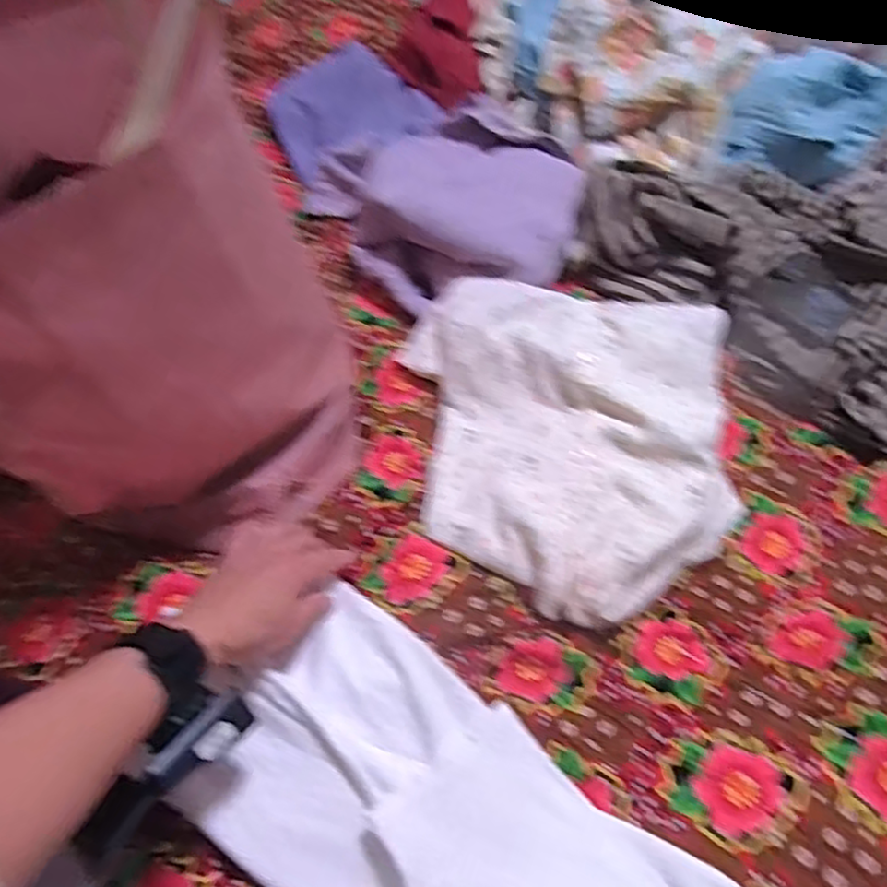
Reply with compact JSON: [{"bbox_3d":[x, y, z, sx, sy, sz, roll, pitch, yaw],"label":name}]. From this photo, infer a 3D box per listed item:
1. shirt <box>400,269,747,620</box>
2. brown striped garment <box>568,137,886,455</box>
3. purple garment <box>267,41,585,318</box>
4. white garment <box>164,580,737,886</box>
[{"bbox_3d":[0.116,-0.010,0.608,0.287,0.070,0.309,-2,54,3],"label":"shirt"},{"bbox_3d":[0.398,-0.198,0.690,0.450,0.095,0.323,33,63,24],"label":"brown striped garment"},{"bbox_3d":[-0.025,-0.331,0.801,0.253,0.100,0.436,-25,57,-13],"label":"purple garment"},{"bbox_3d":[0.021,0.283,0.445,0.433,0.042,0.185,33,68,21],"label":"white garment"}]

